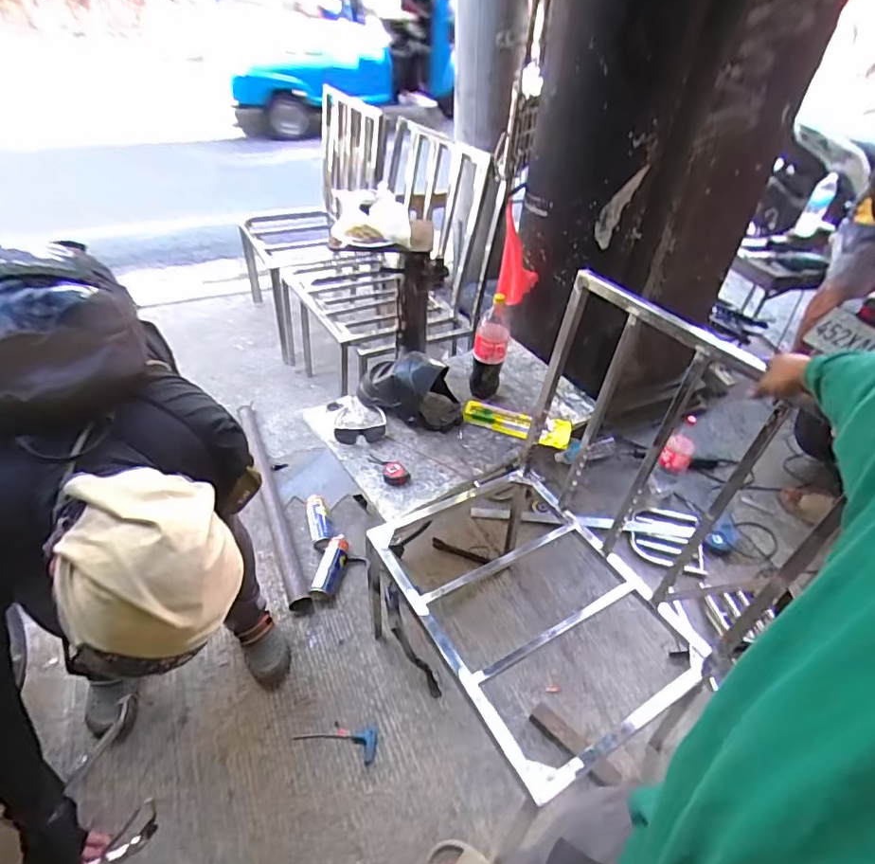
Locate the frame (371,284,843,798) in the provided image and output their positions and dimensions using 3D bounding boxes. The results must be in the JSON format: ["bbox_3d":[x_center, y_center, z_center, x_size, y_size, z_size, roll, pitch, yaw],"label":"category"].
[{"bbox_3d":[0.248,0.132,1.008,0.592,0.584,0.673,-22,46,-27],"label":"frame"}]

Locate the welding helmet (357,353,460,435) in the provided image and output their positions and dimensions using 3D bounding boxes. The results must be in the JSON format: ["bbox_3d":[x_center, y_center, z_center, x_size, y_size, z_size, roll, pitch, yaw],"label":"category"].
[{"bbox_3d":[-0.082,-0.126,1.534,0.299,0.172,0.194,4,41,0],"label":"welding helmet"}]

